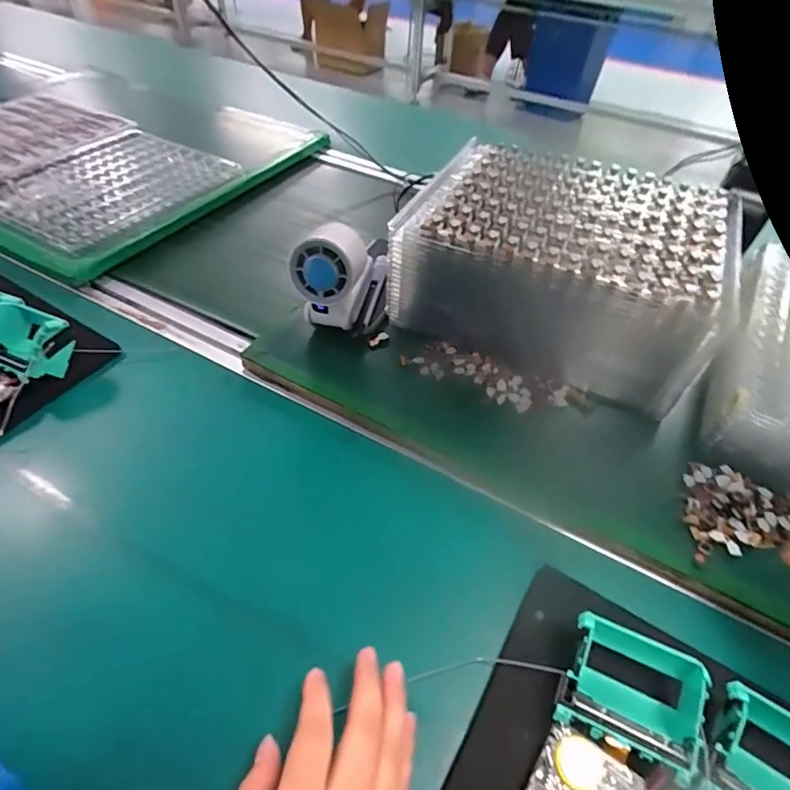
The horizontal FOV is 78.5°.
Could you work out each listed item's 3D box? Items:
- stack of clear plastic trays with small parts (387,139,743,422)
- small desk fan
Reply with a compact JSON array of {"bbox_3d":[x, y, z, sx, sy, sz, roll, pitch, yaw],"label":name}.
[{"bbox_3d":[0.161,-0.136,0.491,0.285,0.119,0.212,20,48,12],"label":"stack of clear plastic trays with small parts"},{"bbox_3d":[-0.046,-0.129,0.484,0.082,0.111,0.117,9,47,1],"label":"small desk fan"}]

